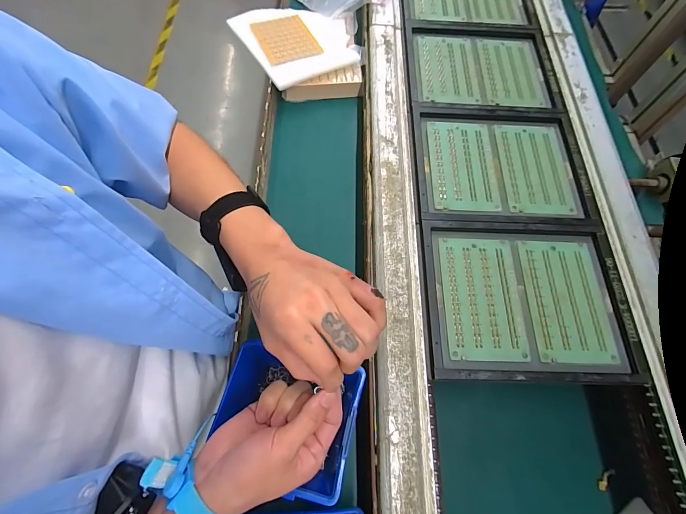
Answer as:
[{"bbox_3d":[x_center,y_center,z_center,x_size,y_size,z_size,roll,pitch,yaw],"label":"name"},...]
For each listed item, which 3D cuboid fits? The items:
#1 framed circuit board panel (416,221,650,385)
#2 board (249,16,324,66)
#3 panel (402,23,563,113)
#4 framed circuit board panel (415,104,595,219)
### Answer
[{"bbox_3d":[0.201,0.045,0.386,0.219,0.015,0.175,2,66,-1],"label":"framed circuit board panel"},{"bbox_3d":[-0.093,-0.355,0.566,0.087,0.004,0.118,-20,65,-12],"label":"board"},{"bbox_3d":[0.207,-0.288,0.529,0.217,0.013,0.179,1,66,-1],"label":"panel"},{"bbox_3d":[0.204,-0.128,0.459,0.216,0.013,0.183,1,66,-1],"label":"framed circuit board panel"}]

